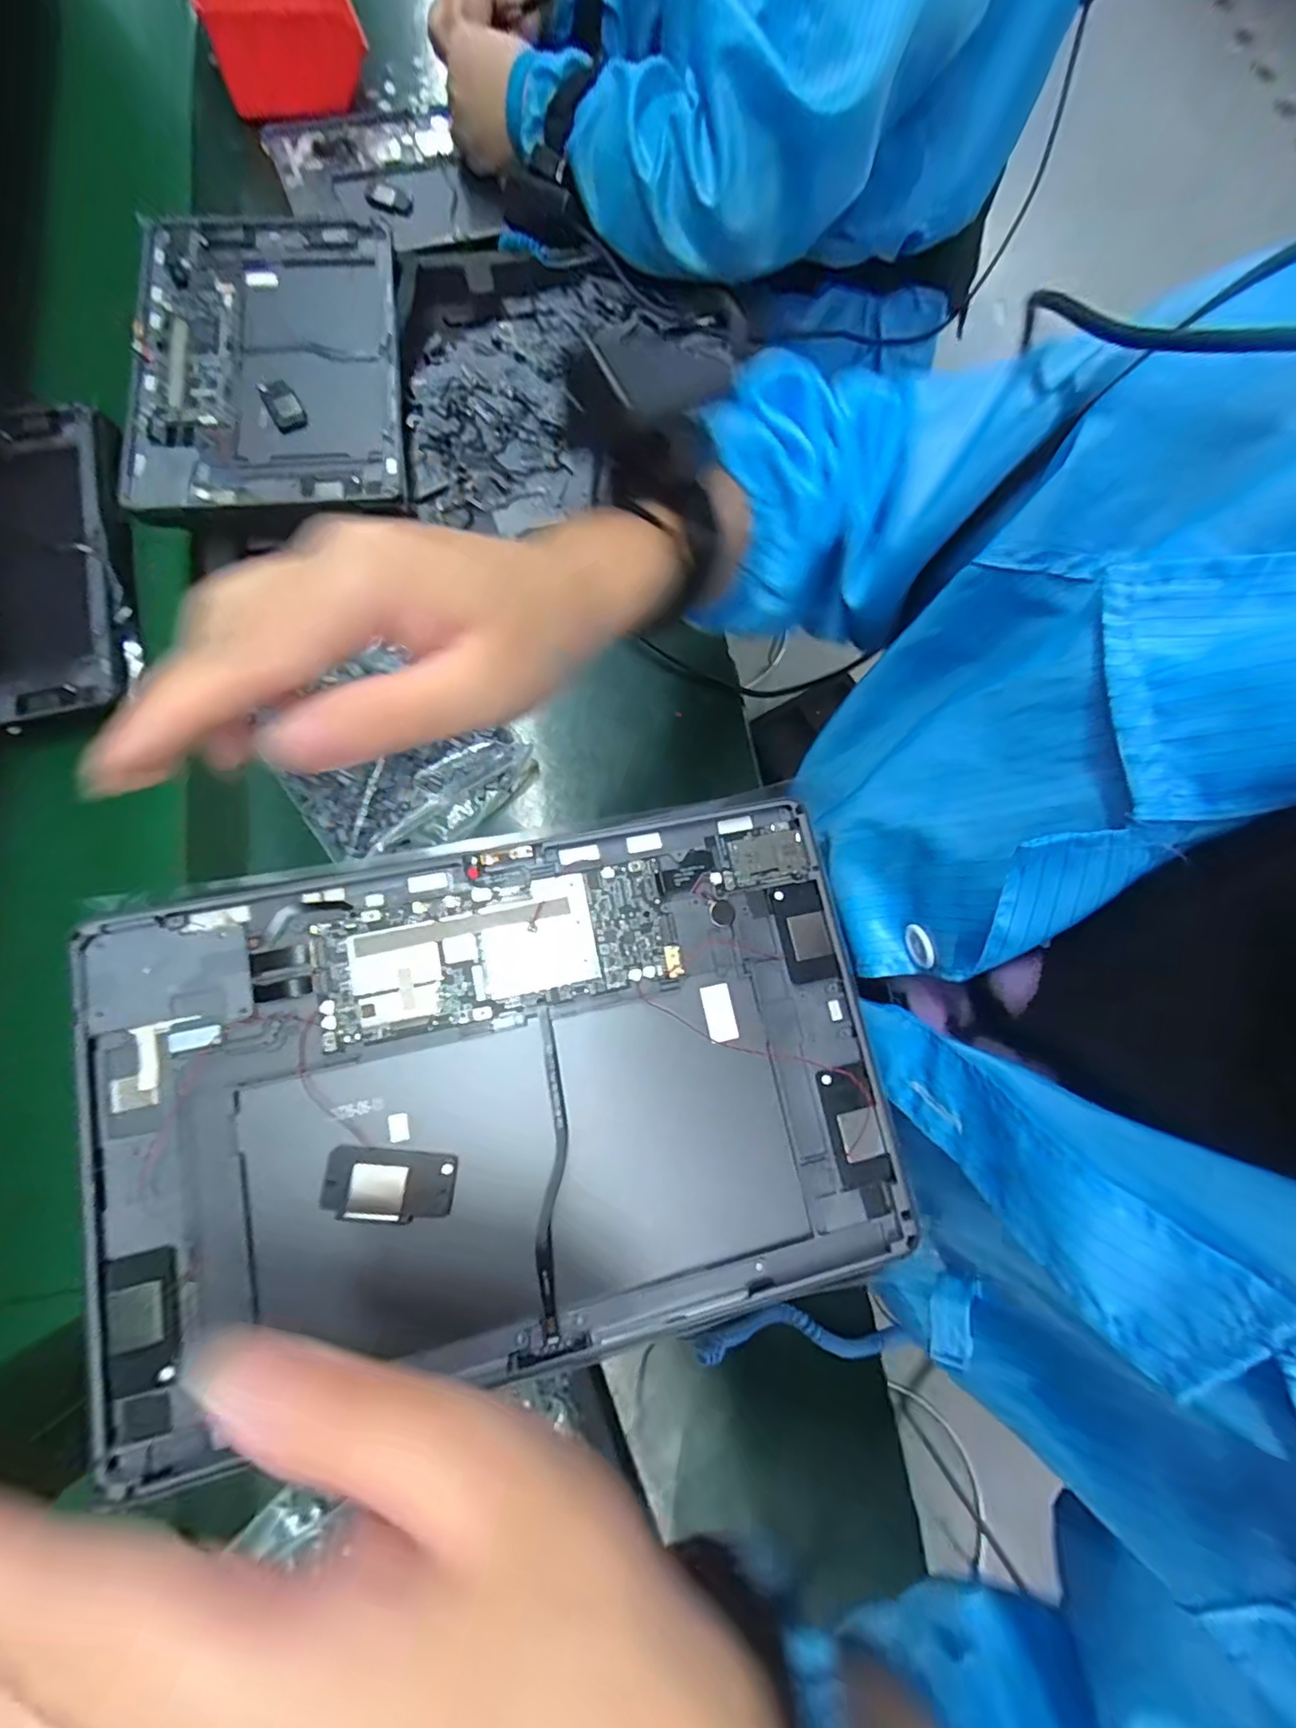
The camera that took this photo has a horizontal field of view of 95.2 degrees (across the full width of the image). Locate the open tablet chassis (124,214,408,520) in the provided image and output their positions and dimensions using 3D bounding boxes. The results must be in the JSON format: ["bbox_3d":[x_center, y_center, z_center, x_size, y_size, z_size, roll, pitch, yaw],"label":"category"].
[{"bbox_3d":[-0.258,-0.342,0.401,0.168,0.014,0.256,-8,78,-3],"label":"open tablet chassis"}]

